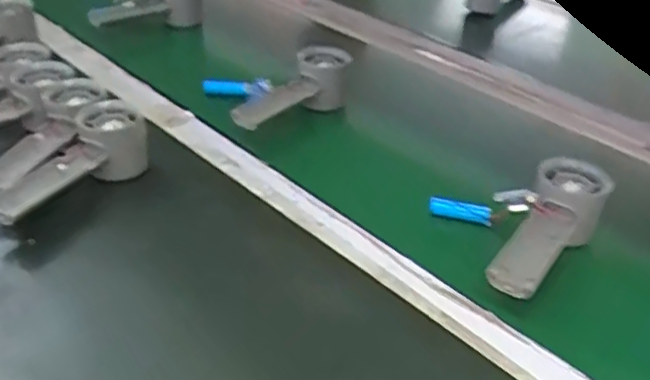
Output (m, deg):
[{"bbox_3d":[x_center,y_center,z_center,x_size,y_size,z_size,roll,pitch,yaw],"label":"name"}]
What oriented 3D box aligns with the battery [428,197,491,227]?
[{"bbox_3d":[0.122,0.019,0.598,0.055,0.016,0.017,5,34,4],"label":"battery"}]

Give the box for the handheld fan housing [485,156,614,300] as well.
[{"bbox_3d":[0.188,0.033,0.547,0.058,0.054,0.165,20,38,24],"label":"handheld fan housing"}]

